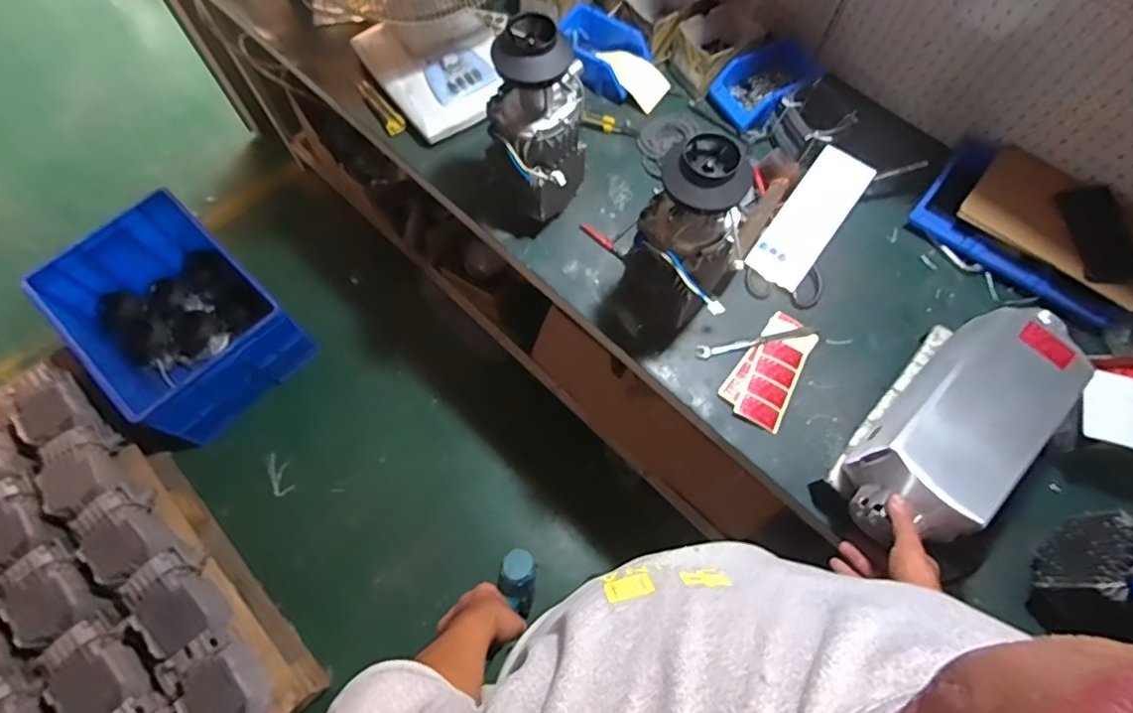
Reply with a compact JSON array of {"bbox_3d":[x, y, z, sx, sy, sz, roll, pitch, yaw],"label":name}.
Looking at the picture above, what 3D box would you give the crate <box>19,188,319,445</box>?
[{"bbox_3d":[-1.039,-0.100,1.529,0.596,0.254,0.435,42,73,14],"label":"crate"}]

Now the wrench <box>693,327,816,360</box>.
[{"bbox_3d":[0.309,-0.027,0.931,0.200,0.005,0.024,-12,69,-6],"label":"wrench"}]

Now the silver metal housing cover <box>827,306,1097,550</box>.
[{"bbox_3d":[0.518,0.089,0.761,0.380,0.137,0.151,-41,74,-13],"label":"silver metal housing cover"}]

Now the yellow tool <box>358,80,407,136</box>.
[{"bbox_3d":[-0.358,-0.481,1.095,0.033,0.015,0.153,-35,73,-14],"label":"yellow tool"}]

